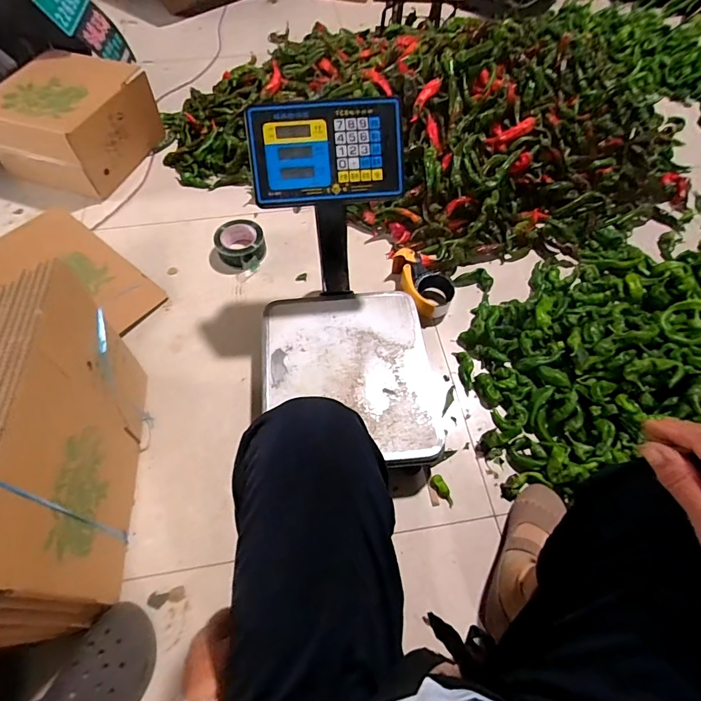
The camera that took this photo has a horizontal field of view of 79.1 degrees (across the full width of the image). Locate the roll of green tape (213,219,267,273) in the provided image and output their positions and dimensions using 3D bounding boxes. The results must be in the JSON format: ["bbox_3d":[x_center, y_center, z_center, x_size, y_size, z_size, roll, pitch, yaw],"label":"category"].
[{"bbox_3d":[-0.254,-0.255,1.018,0.115,0.062,0.109,27,63,14],"label":"roll of green tape"}]

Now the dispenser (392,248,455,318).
[{"bbox_3d":[0.166,-0.151,0.971,0.110,0.075,0.175,-10,60,-6],"label":"dispenser"}]

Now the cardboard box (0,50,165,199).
[{"bbox_3d":[-0.736,-0.612,1.136,0.322,0.186,0.331,18,61,10],"label":"cardboard box"}]

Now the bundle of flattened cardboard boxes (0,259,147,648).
[{"bbox_3d":[-0.457,0.156,0.600,0.181,0.348,0.425,-6,60,-4],"label":"bundle of flattened cardboard boxes"}]

